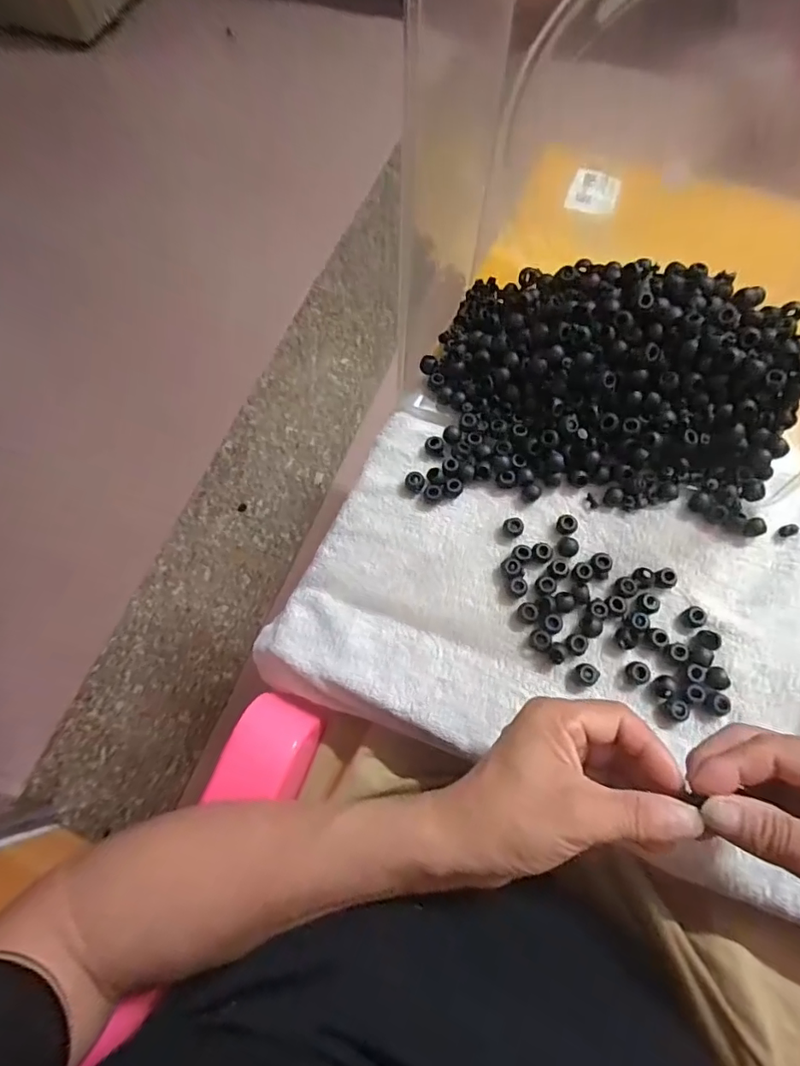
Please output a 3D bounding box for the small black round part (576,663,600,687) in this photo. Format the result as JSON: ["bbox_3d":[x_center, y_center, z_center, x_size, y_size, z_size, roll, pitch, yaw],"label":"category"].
[{"bbox_3d":[0.129,0.098,0.348,0.014,0.011,0.012,38,76,14],"label":"small black round part"}]

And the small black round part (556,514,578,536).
[{"bbox_3d":[0.128,-0.006,0.385,0.014,0.009,0.015,-1,70,2],"label":"small black round part"}]

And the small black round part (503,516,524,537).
[{"bbox_3d":[0.087,-0.004,0.387,0.012,0.014,0.016,-30,72,-9],"label":"small black round part"}]

